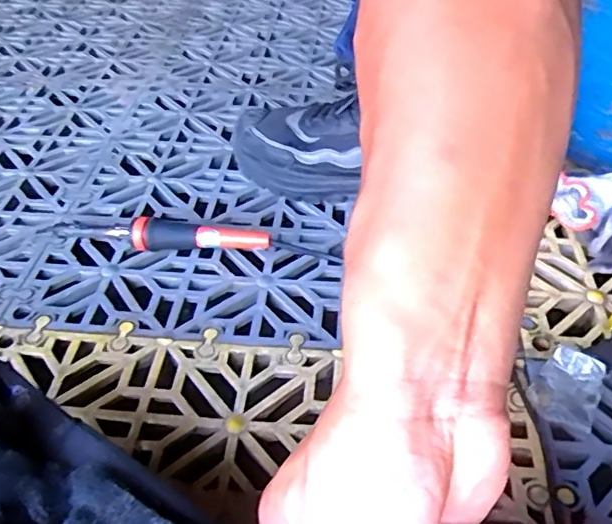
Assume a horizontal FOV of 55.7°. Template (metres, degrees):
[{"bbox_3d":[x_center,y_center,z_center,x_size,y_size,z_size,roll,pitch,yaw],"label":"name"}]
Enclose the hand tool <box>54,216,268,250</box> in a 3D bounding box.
[{"bbox_3d":[-0.124,-0.023,0.505,0.187,0.032,0.025,4,44,5],"label":"hand tool"}]

